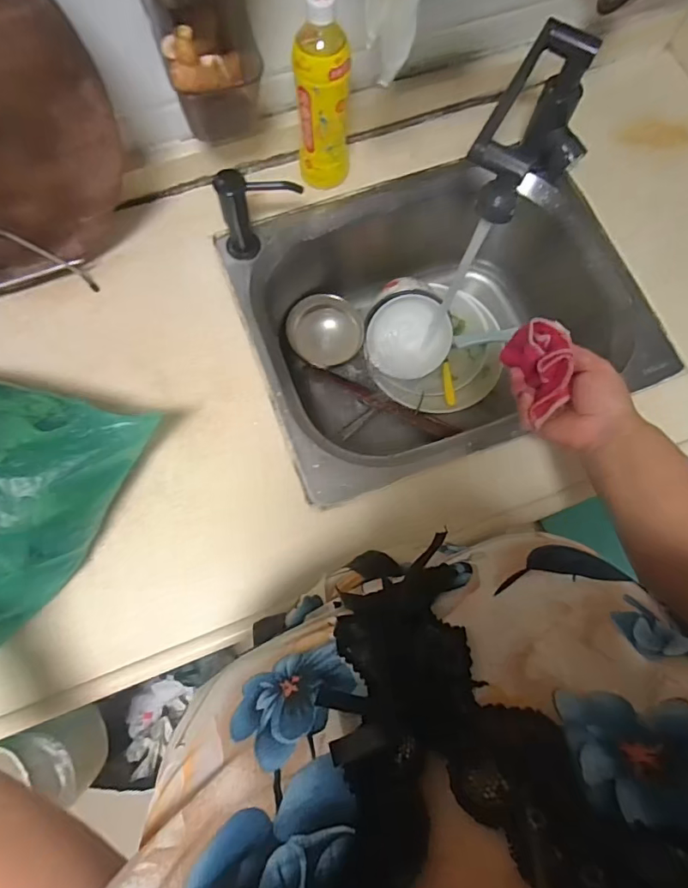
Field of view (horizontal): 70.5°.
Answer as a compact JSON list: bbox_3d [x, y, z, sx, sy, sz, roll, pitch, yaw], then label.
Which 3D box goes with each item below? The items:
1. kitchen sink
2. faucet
[{"bbox_3d":[0.121,-0.177,0.730,0.498,0.213,0.438,-19,74,-7],"label":"kitchen sink"},{"bbox_3d":[0.223,-0.349,0.602,0.098,0.167,0.215,30,75,8],"label":"faucet"}]

